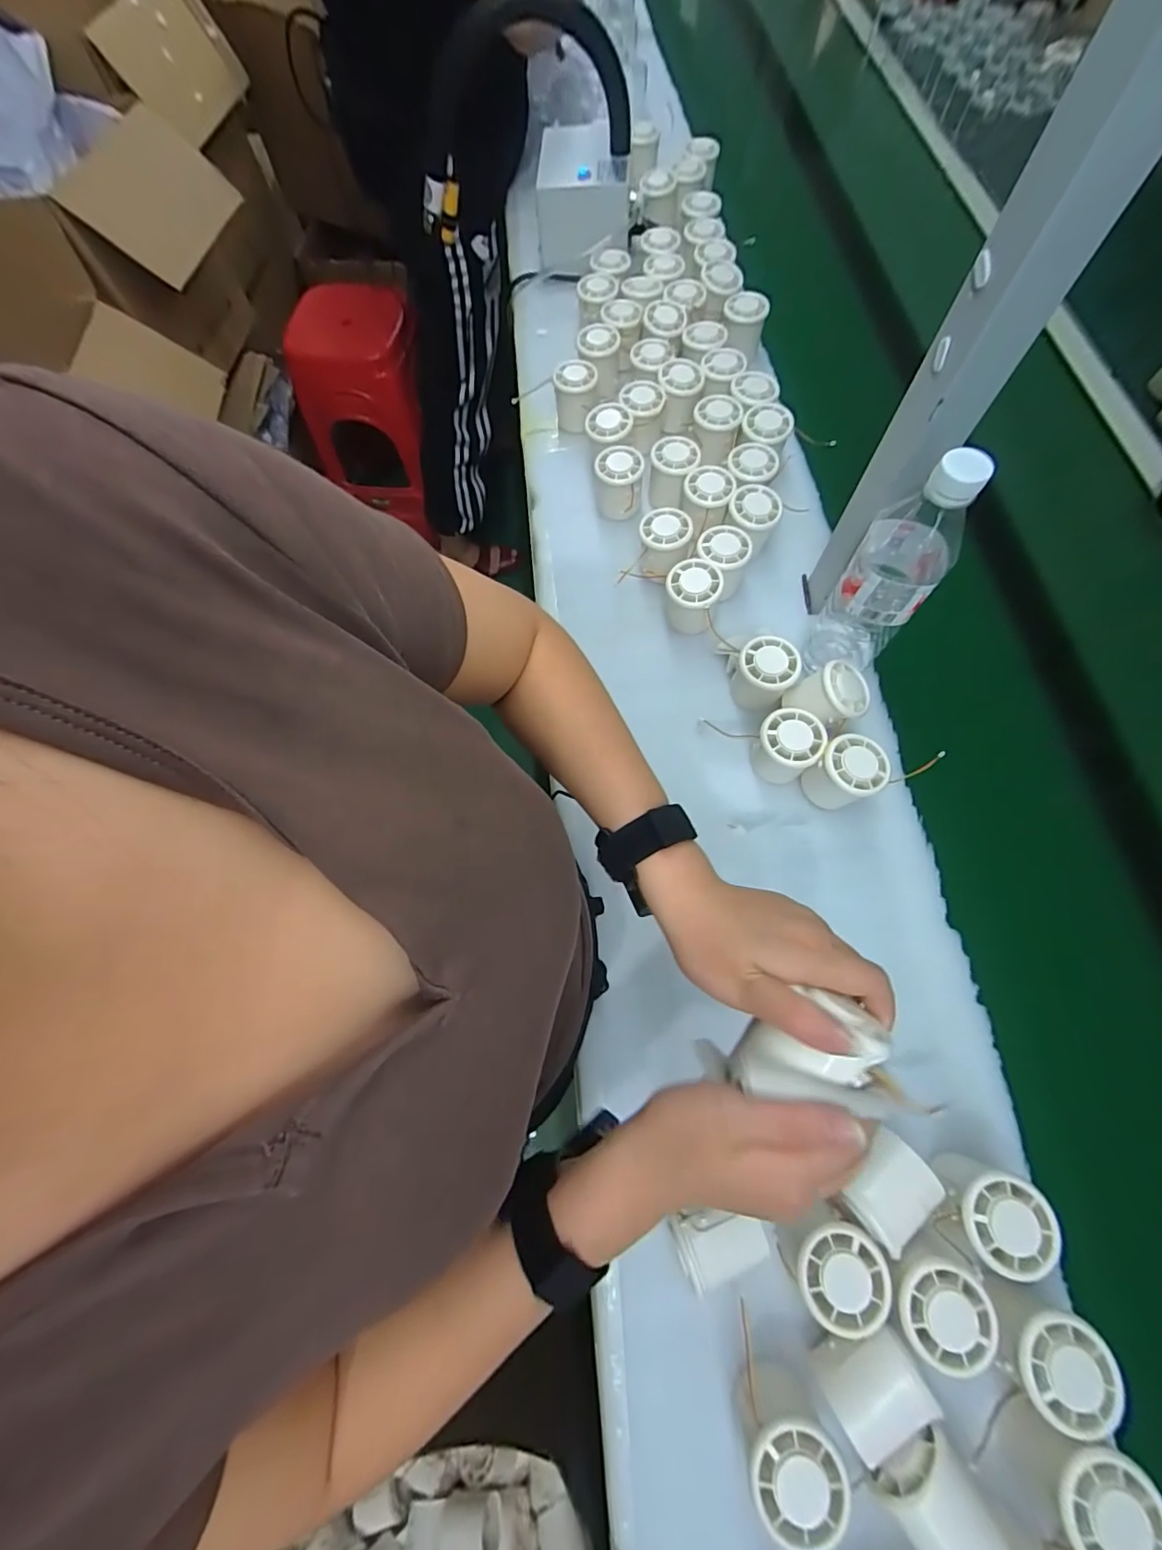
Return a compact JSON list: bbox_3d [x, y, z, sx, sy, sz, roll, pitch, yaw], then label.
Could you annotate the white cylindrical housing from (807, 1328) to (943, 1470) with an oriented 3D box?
[{"bbox_3d":[0.182,0.382,0.331,0.058,0.048,0.051,-28,71,-8],"label":"white cylindrical housing"}]

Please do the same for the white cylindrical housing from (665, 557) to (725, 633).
[{"bbox_3d":[0.115,-0.186,0.544,0.053,0.053,0.050,-1,70,2],"label":"white cylindrical housing"}]

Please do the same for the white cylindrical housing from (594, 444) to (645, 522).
[{"bbox_3d":[0.043,-0.339,0.604,0.055,0.053,0.067,2,70,3],"label":"white cylindrical housing"}]

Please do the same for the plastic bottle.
[{"bbox_3d":[0.254,-0.162,0.437,0.066,0.220,0.071,35,75,14],"label":"plastic bottle"}]

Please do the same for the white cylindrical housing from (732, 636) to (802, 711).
[{"bbox_3d":[0.177,-0.097,0.509,0.055,0.059,0.053,24,72,11],"label":"white cylindrical housing"}]

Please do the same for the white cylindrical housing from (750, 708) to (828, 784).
[{"bbox_3d":[0.189,-0.026,0.484,0.052,0.056,0.051,-1,70,2],"label":"white cylindrical housing"}]

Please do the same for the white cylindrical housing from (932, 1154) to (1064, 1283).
[{"bbox_3d":[0.277,0.296,0.356,0.054,0.051,0.054,-1,70,2],"label":"white cylindrical housing"}]

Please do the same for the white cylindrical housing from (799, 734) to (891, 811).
[{"bbox_3d":[0.237,-0.001,0.469,0.052,0.055,0.052,-1,70,2],"label":"white cylindrical housing"}]

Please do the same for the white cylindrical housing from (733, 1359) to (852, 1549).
[{"bbox_3d":[0.124,0.410,0.321,0.054,0.053,0.058,-26,71,-7],"label":"white cylindrical housing"}]

